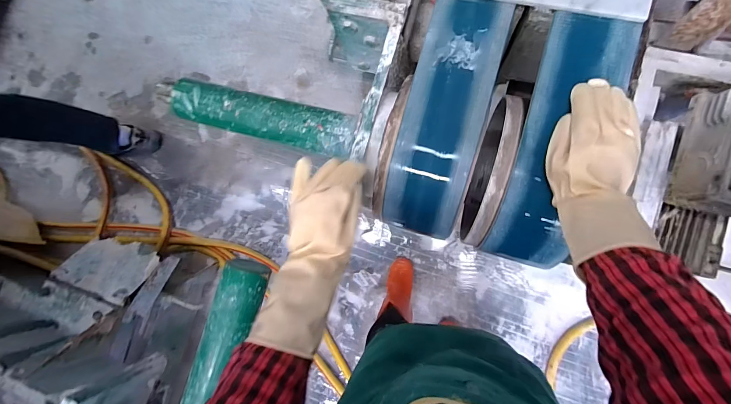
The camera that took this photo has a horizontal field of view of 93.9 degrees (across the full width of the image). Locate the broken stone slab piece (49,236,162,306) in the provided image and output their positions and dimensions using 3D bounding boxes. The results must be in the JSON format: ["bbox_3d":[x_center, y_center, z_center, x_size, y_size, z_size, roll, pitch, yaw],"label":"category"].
[{"bbox_3d":[-0.786,0.197,1.050,0.241,0.029,0.181,23,48,-2],"label":"broken stone slab piece"}]

